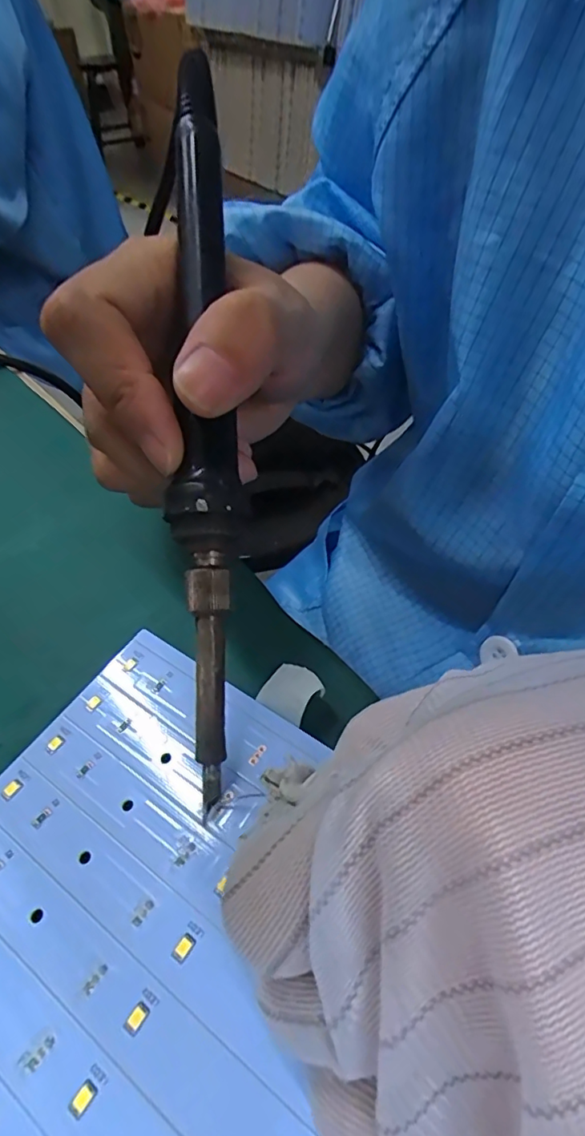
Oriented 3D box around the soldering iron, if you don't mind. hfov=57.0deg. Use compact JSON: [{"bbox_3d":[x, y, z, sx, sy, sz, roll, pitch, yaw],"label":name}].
[{"bbox_3d":[-0.024,-0.039,0.147,0.018,0.017,0.202,-1,85,-4],"label":"soldering iron"}]

